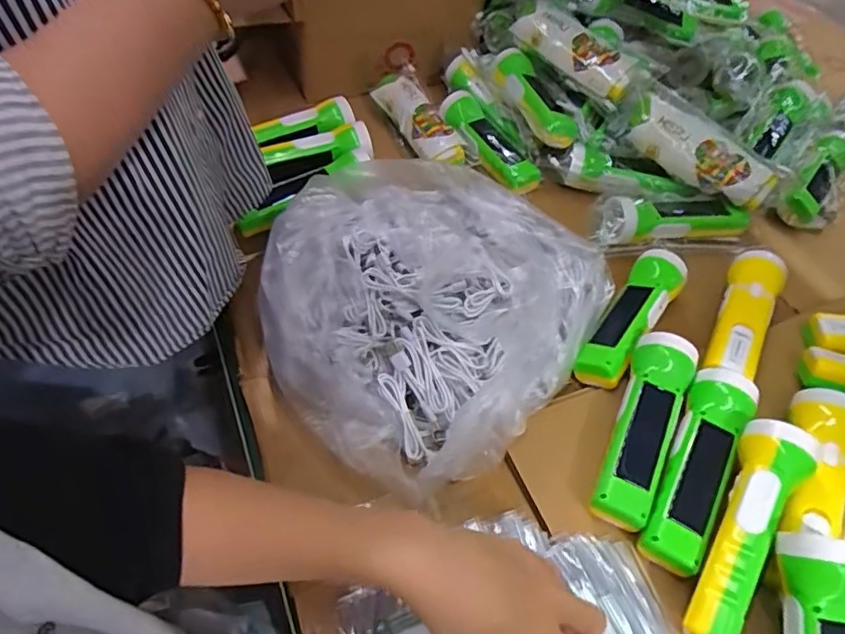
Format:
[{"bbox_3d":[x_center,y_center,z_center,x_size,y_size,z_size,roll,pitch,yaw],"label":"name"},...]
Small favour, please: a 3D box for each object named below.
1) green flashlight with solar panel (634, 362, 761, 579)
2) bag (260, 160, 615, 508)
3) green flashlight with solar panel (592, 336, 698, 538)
[{"bbox_3d":[0.218,0.109,0.461,0.052,0.042,0.186,28,54,18],"label":"green flashlight with solar panel"},{"bbox_3d":[-0.008,-0.028,0.524,0.290,0.086,0.290,35,56,22],"label":"bag"},{"bbox_3d":[0.179,0.085,0.467,0.049,0.043,0.169,23,53,14],"label":"green flashlight with solar panel"}]

